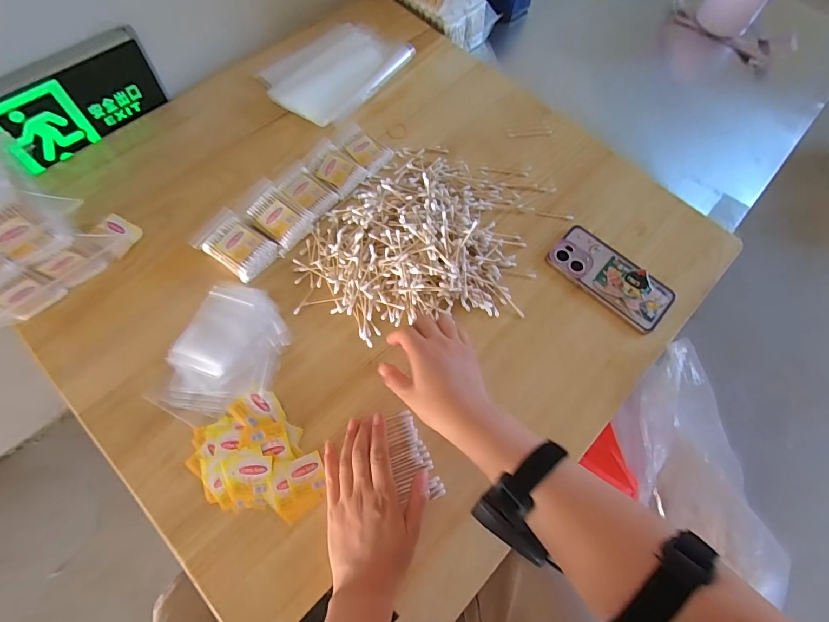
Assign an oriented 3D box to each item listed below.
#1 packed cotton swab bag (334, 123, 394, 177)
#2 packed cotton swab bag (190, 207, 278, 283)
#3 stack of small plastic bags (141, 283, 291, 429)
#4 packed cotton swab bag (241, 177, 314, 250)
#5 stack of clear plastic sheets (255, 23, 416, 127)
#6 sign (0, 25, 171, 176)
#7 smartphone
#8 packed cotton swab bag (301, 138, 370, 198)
[{"bbox_3d":[-0.081,-0.244,0.615,0.052,0.017,0.097,-41,75,-17],"label":"packed cotton swab bag"},{"bbox_3d":[-0.226,-0.080,0.531,0.094,0.030,0.061,34,70,11],"label":"packed cotton swab bag"},{"bbox_3d":[-0.221,0.046,0.488,0.124,0.015,0.166,14,67,3],"label":"stack of small plastic bags"},{"bbox_3d":[-0.185,-0.126,0.551,0.092,0.036,0.057,40,71,13],"label":"packed cotton swab bag"},{"bbox_3d":[-0.126,-0.393,0.675,0.149,0.022,0.218,39,71,13],"label":"stack of clear plastic sheets"},{"bbox_3d":[-0.451,-0.284,0.564,0.033,0.123,0.214,33,70,10],"label":"sign"},{"bbox_3d":[0.261,-0.046,0.549,0.160,0.021,0.079,43,72,14],"label":"smartphone"},{"bbox_3d":[-0.116,-0.205,0.596,0.085,0.020,0.056,39,71,13],"label":"packed cotton swab bag"}]

